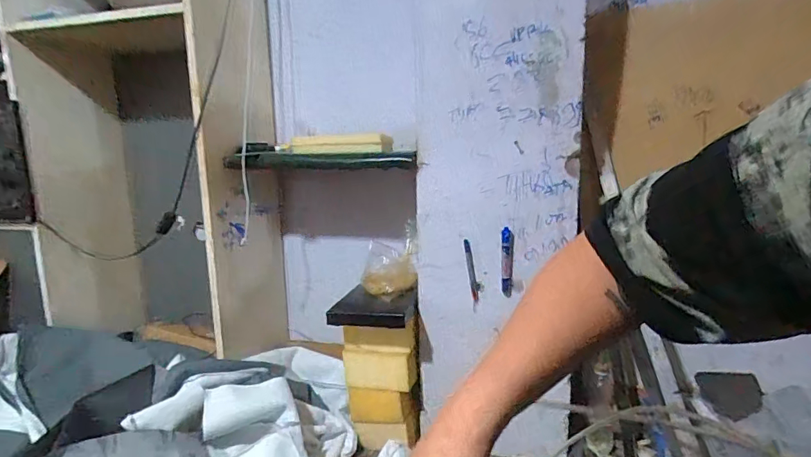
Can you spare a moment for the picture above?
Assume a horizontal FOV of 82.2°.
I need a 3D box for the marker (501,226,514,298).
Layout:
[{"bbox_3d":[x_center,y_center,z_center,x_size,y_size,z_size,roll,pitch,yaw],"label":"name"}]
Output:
[{"bbox_3d":[0.212,0.071,0.969,0.023,0.145,0.019,2,9,17],"label":"marker"}]

